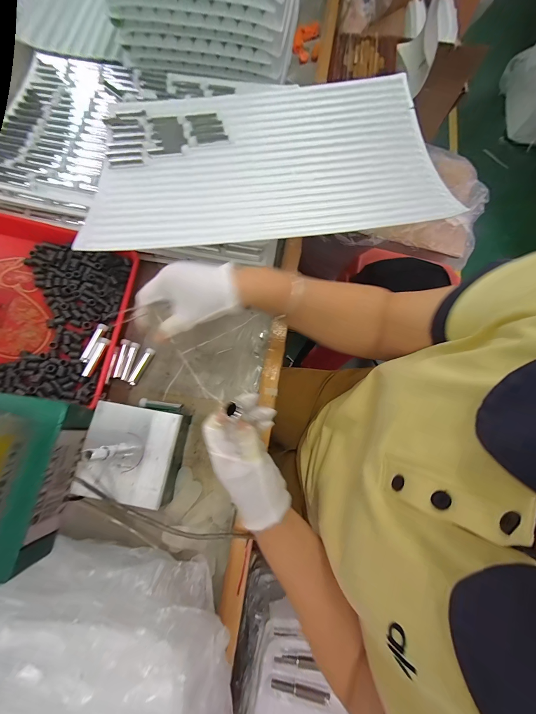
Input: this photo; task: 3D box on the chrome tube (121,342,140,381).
[{"bbox_3d":[-0.226,0.007,0.436,0.013,0.010,0.062,14,75,6],"label":"chrome tube"}]

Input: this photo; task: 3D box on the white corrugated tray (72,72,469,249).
[{"bbox_3d":[-0.011,-0.307,0.400,0.489,0.040,0.336,-1,74,2],"label":"white corrugated tray"}]

